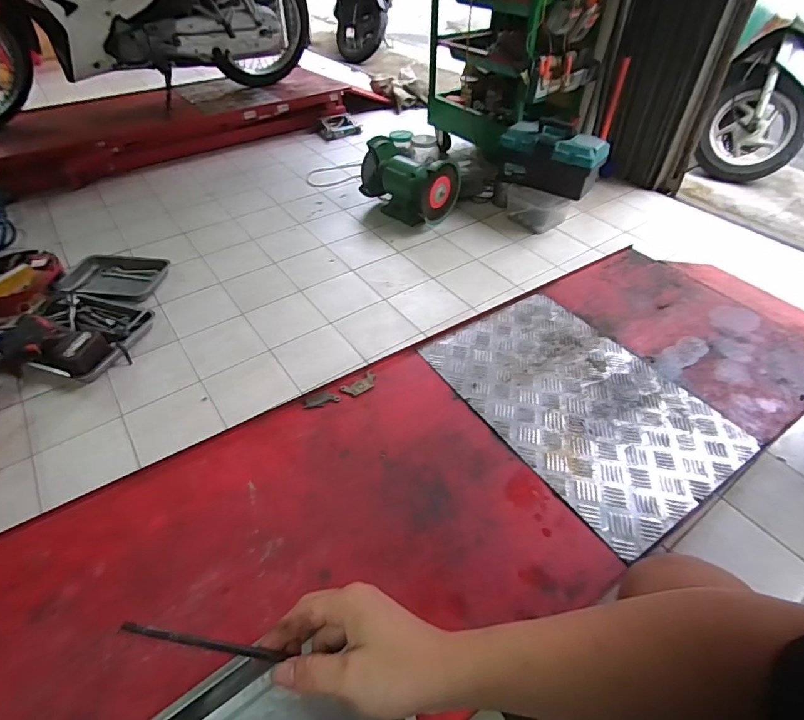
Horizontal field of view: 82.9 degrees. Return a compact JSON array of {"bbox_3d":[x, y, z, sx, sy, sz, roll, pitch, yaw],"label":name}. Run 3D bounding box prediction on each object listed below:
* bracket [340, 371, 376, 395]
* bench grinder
[{"bbox_3d":[-0.091,0.054,0.987,0.078,0.004,0.043,-27,51,-24],"label":"bracket"},{"bbox_3d":[0.029,-0.706,1.812,0.368,0.239,0.198,34,54,29],"label":"bench grinder"}]

